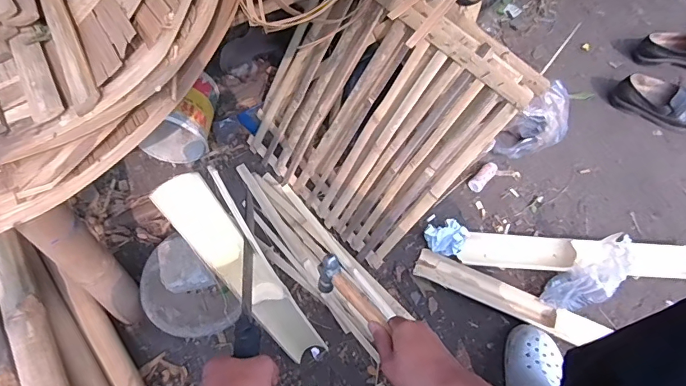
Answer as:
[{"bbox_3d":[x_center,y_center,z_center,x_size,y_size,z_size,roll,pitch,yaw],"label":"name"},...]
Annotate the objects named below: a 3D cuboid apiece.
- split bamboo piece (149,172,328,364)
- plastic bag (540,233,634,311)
[{"bbox_3d":[-0.138,0.157,0.709,0.069,0.505,0.023,-30,42,-7],"label":"split bamboo piece"},{"bbox_3d":[0.536,0.178,0.920,0.079,0.214,0.095,0,46,-47],"label":"plastic bag"}]

